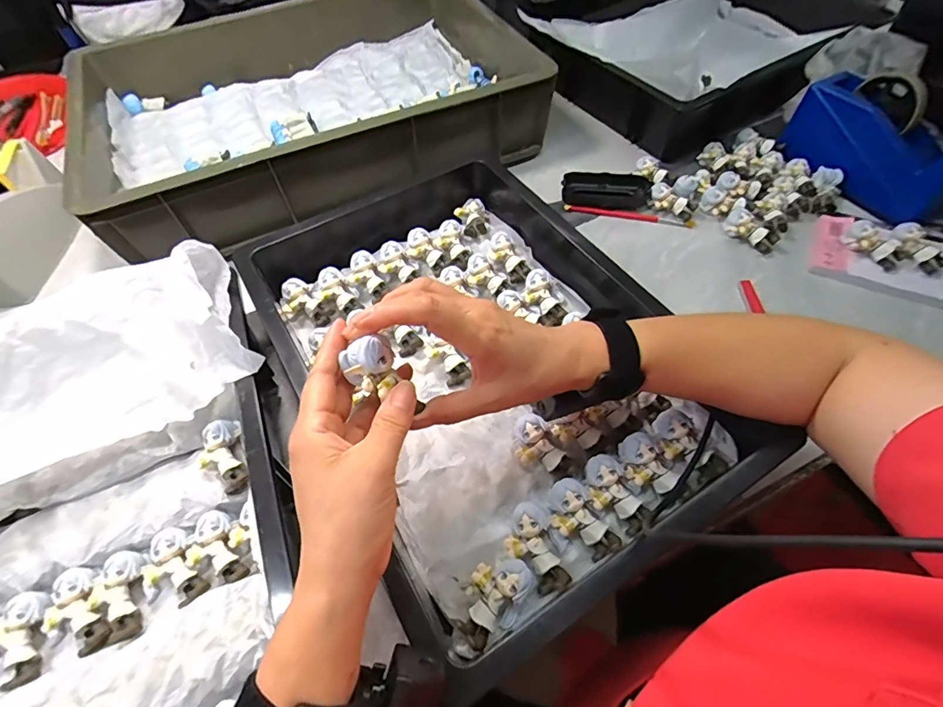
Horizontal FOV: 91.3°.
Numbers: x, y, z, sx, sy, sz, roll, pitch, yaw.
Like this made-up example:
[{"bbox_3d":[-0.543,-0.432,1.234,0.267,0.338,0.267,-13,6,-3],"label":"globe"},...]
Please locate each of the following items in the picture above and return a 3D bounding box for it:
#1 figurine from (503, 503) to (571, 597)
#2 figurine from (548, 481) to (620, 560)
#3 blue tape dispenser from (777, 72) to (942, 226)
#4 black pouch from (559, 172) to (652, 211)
[{"bbox_3d":[0.052,0.146,0.348,0.040,0.026,0.060,-36,62,-20],"label":"figurine"},{"bbox_3d":[0.083,0.130,0.356,0.035,0.022,0.061,-37,78,-20],"label":"figurine"},{"bbox_3d":[0.455,-0.240,0.527,0.062,0.104,0.188,-24,59,-16],"label":"blue tape dispenser"},{"bbox_3d":[0.179,-0.218,0.618,0.111,0.025,0.041,7,57,7],"label":"black pouch"}]

